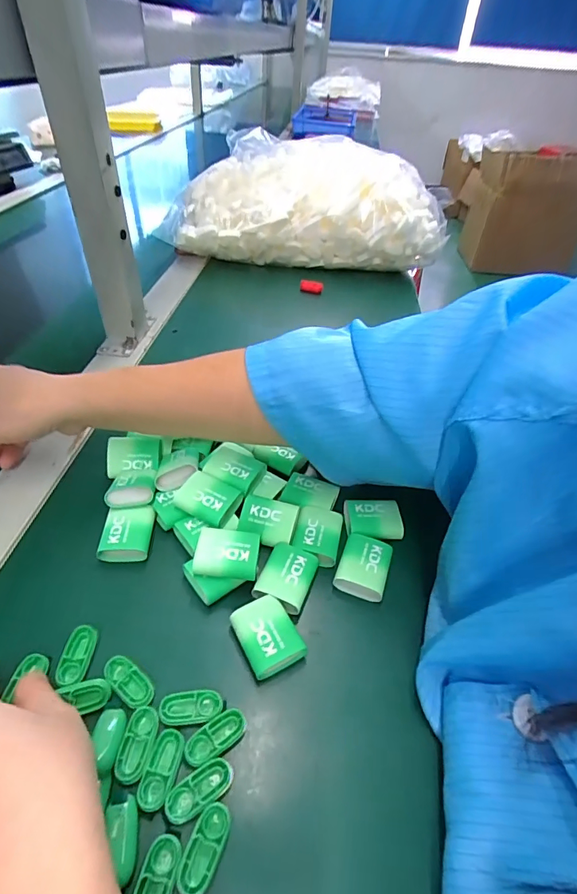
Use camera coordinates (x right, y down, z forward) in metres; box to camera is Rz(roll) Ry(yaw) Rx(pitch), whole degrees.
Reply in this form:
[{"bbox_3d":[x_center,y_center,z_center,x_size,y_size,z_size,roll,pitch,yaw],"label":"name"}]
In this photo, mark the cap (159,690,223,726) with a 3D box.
[{"bbox_3d":[-0.055,0.147,0.247,0.034,0.006,0.016,-4,38,-5],"label":"cap"}]

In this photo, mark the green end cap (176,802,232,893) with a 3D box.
[{"bbox_3d":[-0.039,0.187,0.203,0.015,0.004,0.034,12,39,15],"label":"green end cap"}]

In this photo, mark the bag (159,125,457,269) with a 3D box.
[{"bbox_3d":[0.025,-0.413,0.735,0.442,0.143,0.218,-1,38,-1],"label":"bag"}]

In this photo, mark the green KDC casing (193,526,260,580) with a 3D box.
[{"bbox_3d":[-0.041,0.071,0.297,0.041,0.010,0.034,8,50,-3],"label":"green KDC casing"}]

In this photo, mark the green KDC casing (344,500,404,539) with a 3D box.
[{"bbox_3d":[0.068,0.057,0.348,0.044,0.011,0.034,-1,38,-2],"label":"green KDC casing"}]

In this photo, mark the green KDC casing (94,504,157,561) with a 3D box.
[{"bbox_3d":[-0.118,0.065,0.325,0.035,0.020,0.039,-1,38,-1],"label":"green KDC casing"}]

